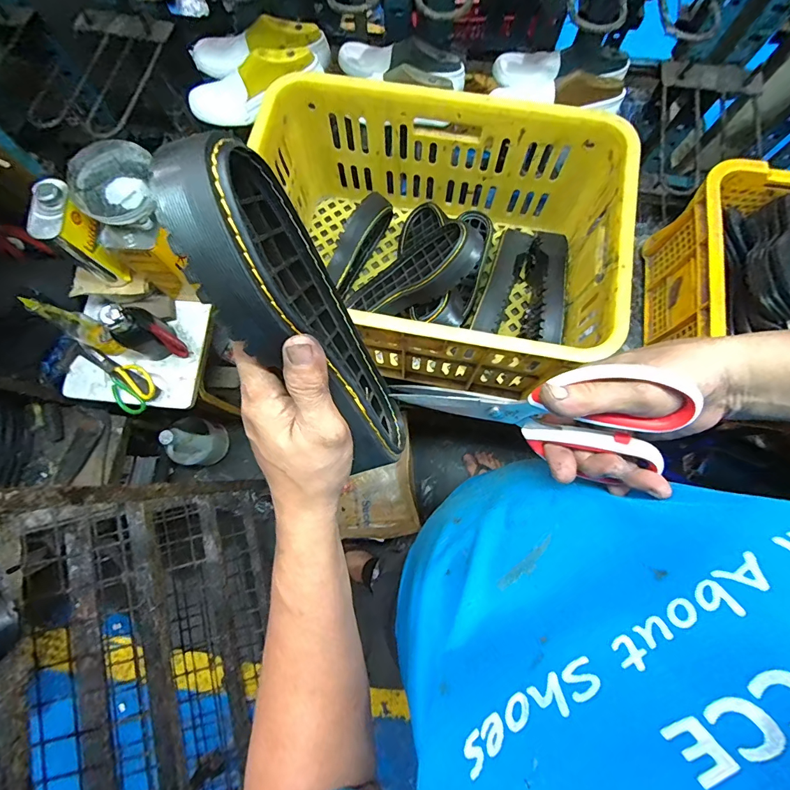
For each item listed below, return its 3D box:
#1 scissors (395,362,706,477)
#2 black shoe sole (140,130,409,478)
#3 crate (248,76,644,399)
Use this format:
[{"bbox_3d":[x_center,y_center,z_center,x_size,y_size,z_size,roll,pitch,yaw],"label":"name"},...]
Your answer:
[{"bbox_3d":[0.098,0.010,0.314,0.211,0.085,0.010,5,47,24],"label":"scissors"},{"bbox_3d":[-0.058,-0.046,0.282,0.037,0.245,0.104,-16,35,21],"label":"black shoe sole"},{"bbox_3d":[0.046,-0.227,0.632,0.502,0.250,0.363,13,79,3],"label":"crate"}]

